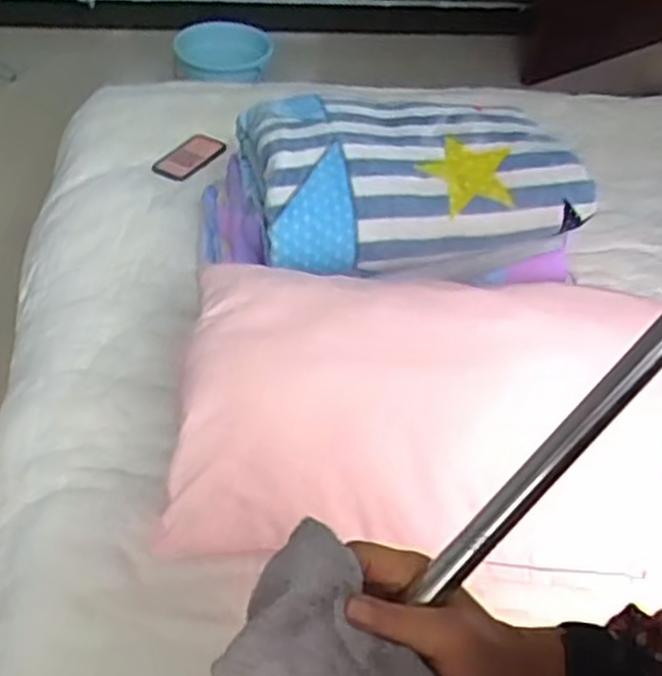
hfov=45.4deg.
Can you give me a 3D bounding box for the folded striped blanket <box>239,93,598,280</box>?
[{"bbox_3d":[0.108,-0.223,1.078,0.413,0.144,0.240,-9,45,-13],"label":"folded striped blanket"}]

